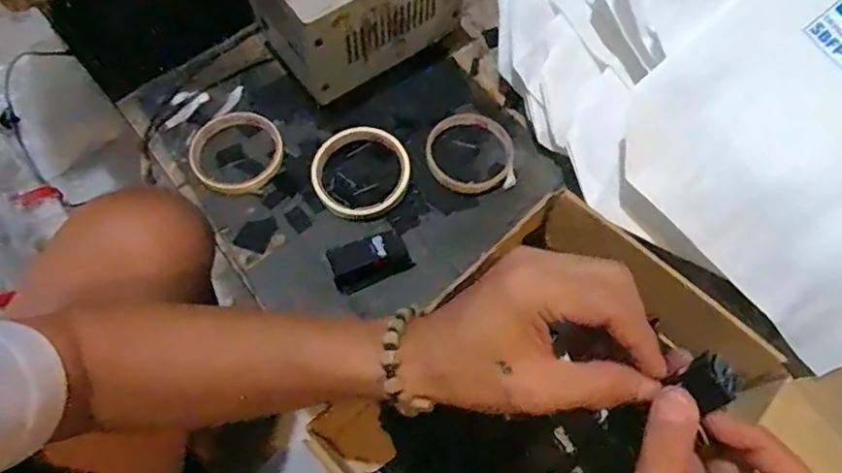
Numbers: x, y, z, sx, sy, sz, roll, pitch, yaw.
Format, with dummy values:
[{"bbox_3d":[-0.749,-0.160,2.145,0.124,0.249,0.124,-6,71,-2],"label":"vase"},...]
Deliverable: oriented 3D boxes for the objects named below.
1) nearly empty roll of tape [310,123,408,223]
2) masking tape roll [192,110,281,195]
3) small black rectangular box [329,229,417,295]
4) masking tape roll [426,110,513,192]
[{"bbox_3d":[-0.054,-0.059,0.540,0.088,0.016,0.087,-1,65,2],"label":"nearly empty roll of tape"},{"bbox_3d":[-0.172,-0.080,0.552,0.084,0.010,0.090,-32,68,-12],"label":"masking tape roll"},{"bbox_3d":[-0.044,0.018,0.501,0.064,0.022,0.039,-20,66,-7],"label":"small black rectangular box"},{"bbox_3d":[0.046,-0.082,0.558,0.082,0.015,0.089,-1,65,2],"label":"masking tape roll"}]

